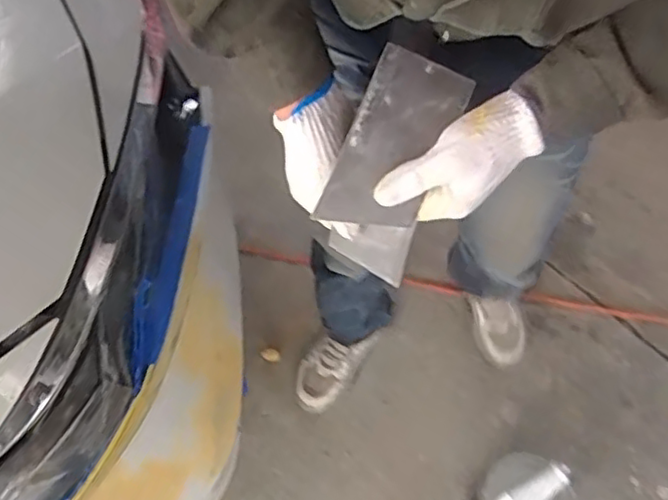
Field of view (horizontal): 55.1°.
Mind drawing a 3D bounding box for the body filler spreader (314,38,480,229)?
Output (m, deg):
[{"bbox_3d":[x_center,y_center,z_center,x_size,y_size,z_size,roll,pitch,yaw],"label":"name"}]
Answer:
[{"bbox_3d":[0.048,-0.082,0.486,0.071,0.010,0.133,23,87,-10],"label":"body filler spreader"}]

